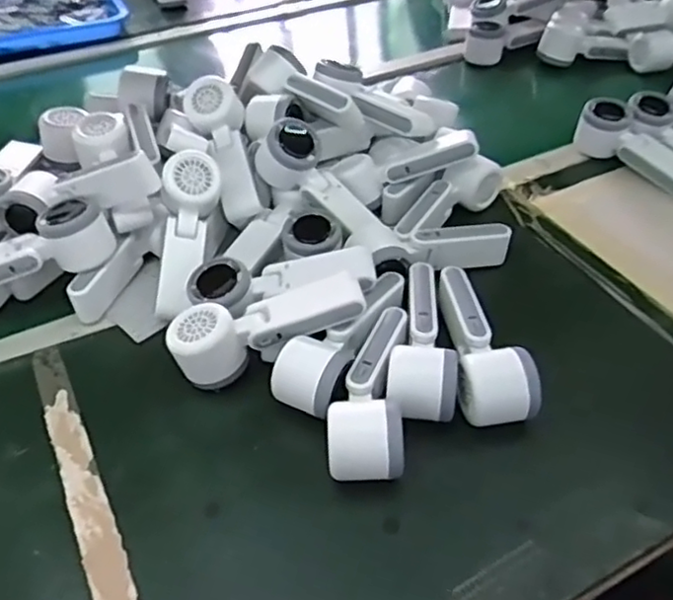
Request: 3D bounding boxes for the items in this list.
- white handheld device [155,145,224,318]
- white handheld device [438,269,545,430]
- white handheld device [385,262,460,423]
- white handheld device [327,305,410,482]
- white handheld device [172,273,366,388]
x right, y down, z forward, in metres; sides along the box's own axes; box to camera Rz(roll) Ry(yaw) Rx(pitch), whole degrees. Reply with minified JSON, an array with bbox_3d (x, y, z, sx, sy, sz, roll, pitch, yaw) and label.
[{"bbox_3d":[-0.147,-0.062,0.645,0.051,0.053,0.168,5,75,8],"label":"white handheld device"},{"bbox_3d":[0.122,0.034,0.570,0.059,0.048,0.166,-5,43,-3],"label":"white handheld device"},{"bbox_3d":[0.081,0.032,0.573,0.054,0.047,0.171,7,44,10],"label":"white handheld device"},{"bbox_3d":[0.029,0.074,0.543,0.055,0.061,0.165,3,43,6],"label":"white handheld device"},{"bbox_3d":[-0.061,0.028,0.574,0.165,0.066,0.059,-14,44,-12],"label":"white handheld device"}]

